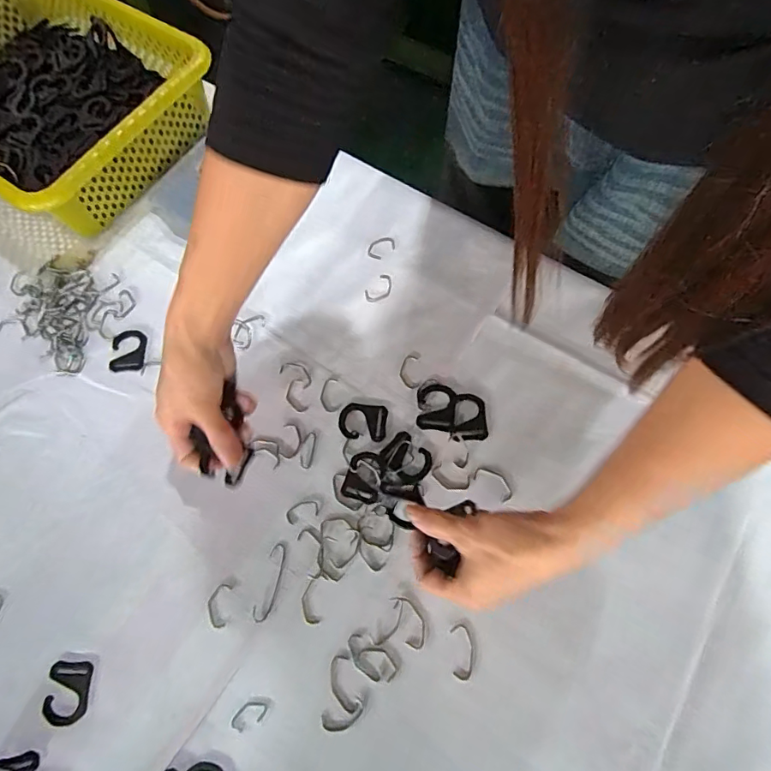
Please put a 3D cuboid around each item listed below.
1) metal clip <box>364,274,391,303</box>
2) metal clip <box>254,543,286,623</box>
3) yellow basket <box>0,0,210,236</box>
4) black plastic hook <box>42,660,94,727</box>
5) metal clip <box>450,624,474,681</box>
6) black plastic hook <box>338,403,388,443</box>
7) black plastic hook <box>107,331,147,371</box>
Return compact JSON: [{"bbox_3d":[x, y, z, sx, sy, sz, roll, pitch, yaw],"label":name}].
[{"bbox_3d":[-0.006,-0.099,0.505,0.021,0.004,0.035,39,75,16],"label":"metal clip"},{"bbox_3d":[-0.097,0.164,0.410,0.015,0.004,0.062,12,70,7],"label":"metal clip"},{"bbox_3d":[-0.384,-0.337,0.566,0.338,0.093,0.248,32,74,14],"label":"yellow basket"},{"bbox_3d":[-0.253,0.244,0.390,0.035,0.004,0.045,-1,69,3],"label":"black plastic hook"},{"bbox_3d":[0.061,0.208,0.384,0.017,0.004,0.039,-1,69,2],"label":"metal clip"},{"bbox_3d":[-0.021,0.033,0.454,0.044,0.004,0.034,7,69,6],"label":"black plastic hook"},{"bbox_3d":[-0.259,-0.035,0.496,0.034,0.004,0.045,-1,69,2],"label":"black plastic hook"}]

